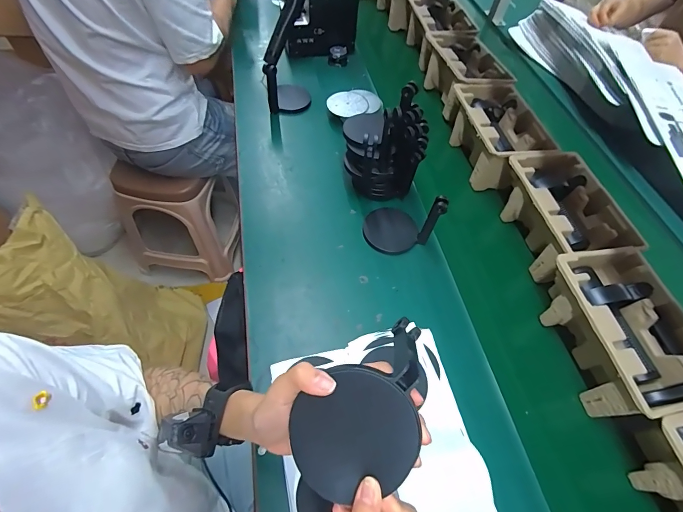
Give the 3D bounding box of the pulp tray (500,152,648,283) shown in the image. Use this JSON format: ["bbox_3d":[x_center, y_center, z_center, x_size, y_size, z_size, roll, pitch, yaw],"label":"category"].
[{"bbox_3d":[0.394,-0.074,0.632,0.151,0.096,0.222,-4,58,-7],"label":"pulp tray"}]

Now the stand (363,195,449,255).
[{"bbox_3d":[0.095,-0.067,0.588,0.092,0.101,0.111,-33,63,-22],"label":"stand"}]

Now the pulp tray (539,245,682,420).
[{"bbox_3d":[0.402,0.111,0.511,0.144,0.098,0.224,-6,59,-8],"label":"pulp tray"}]

